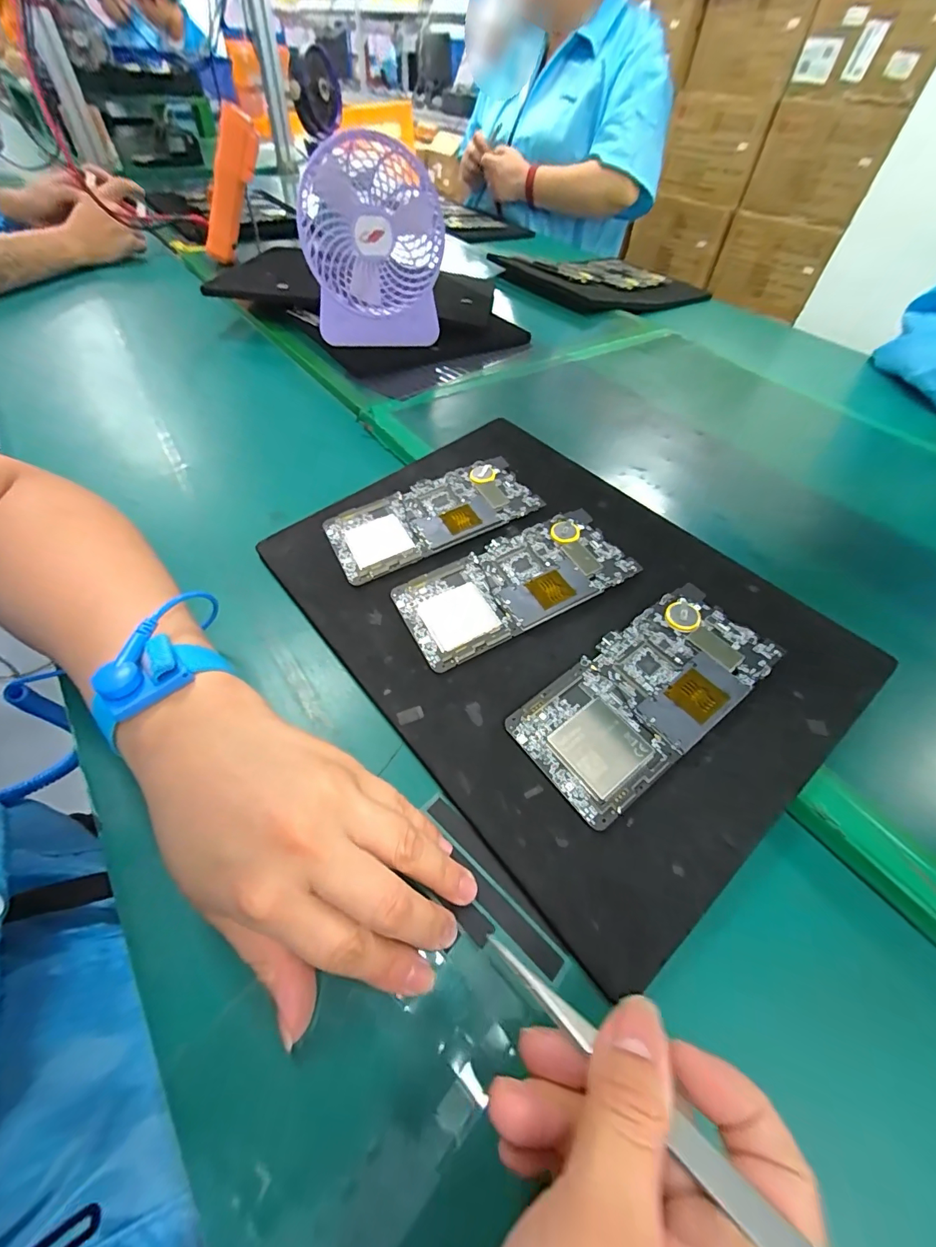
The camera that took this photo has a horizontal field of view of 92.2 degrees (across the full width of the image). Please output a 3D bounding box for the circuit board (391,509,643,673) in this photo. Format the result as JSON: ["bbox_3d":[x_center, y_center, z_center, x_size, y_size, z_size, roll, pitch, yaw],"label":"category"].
[{"bbox_3d":[0.030,-0.028,0.303,0.151,0.006,0.072,-27,59,-12],"label":"circuit board"}]

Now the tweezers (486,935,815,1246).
[{"bbox_3d":[0.053,0.145,0.141,0.011,0.004,0.123,-37,42,-29],"label":"tweezers"}]

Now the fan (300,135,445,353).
[{"bbox_3d":[-0.100,-0.395,0.478,0.142,0.150,0.061,5,51,0],"label":"fan"}]

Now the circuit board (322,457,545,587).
[{"bbox_3d":[-0.029,-0.084,0.344,0.153,0.006,0.075,-26,59,-11],"label":"circuit board"}]

